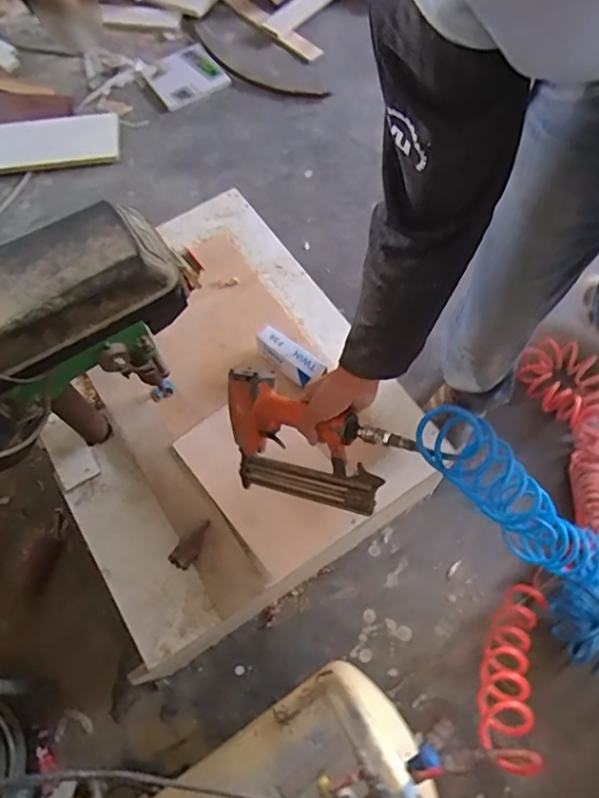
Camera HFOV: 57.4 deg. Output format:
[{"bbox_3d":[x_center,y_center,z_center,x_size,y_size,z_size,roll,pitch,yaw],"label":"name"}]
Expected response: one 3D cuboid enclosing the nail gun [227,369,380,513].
[{"bbox_3d":[0.008,0.053,0.745,0.217,0.065,0.170,5,97,31],"label":"nail gun"}]

